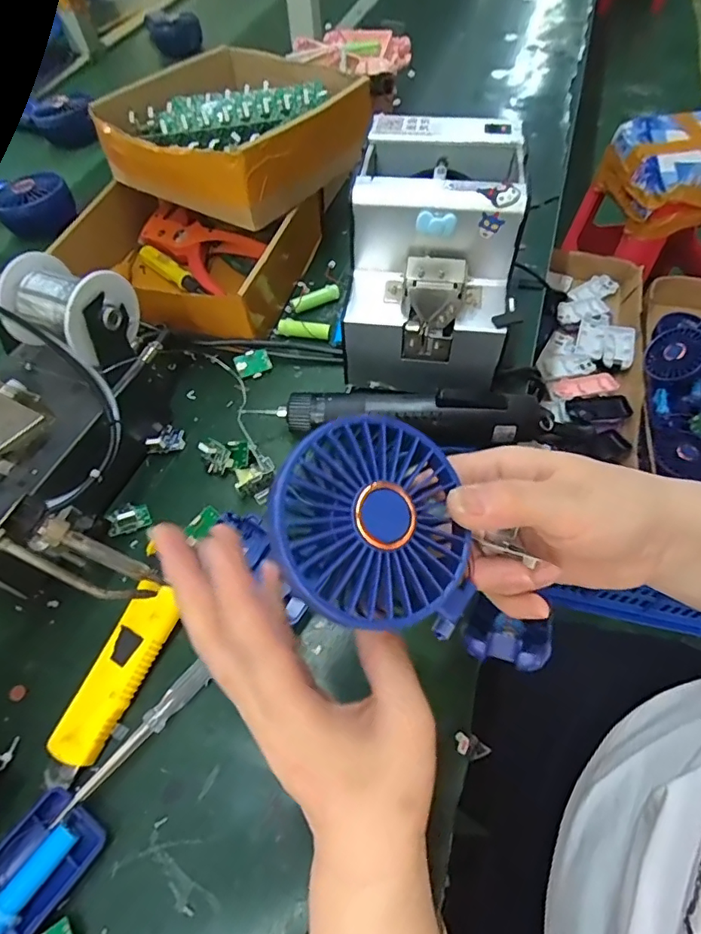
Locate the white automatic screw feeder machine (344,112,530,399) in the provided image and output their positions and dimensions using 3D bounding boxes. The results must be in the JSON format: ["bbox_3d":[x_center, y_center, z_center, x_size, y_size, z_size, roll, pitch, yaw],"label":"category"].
[{"bbox_3d":[0.068,-0.170,0.429,0.123,0.150,0.166,6,57,7],"label":"white automatic screw feeder machine"}]

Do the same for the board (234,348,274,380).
[{"bbox_3d":[-0.089,-0.095,0.469,0.031,0.004,0.026,-31,94,-17],"label":"board"}]

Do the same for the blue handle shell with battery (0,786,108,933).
[{"bbox_3d":[-0.175,0.223,0.264,0.047,0.019,0.091,29,63,21],"label":"blue handle shell with battery"}]

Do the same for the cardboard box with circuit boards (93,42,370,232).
[{"bbox_3d":[-0.112,-0.340,0.512,0.210,0.060,0.225,32,64,22],"label":"cardboard box with circuit boards"}]

